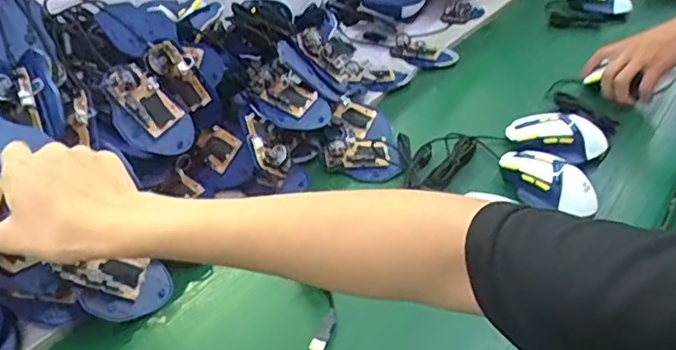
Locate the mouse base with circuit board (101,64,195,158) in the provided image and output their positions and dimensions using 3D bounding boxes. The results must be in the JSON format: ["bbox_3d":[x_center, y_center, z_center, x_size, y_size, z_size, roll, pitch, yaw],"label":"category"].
[{"bbox_3d":[-0.202,-0.067,0.615,0.069,0.108,0.023,-46,16,-29],"label":"mouse base with circuit board"}]

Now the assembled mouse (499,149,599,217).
[{"bbox_3d":[0.243,0.001,0.674,0.056,0.039,0.117,-21,40,-27],"label":"assembled mouse"}]

